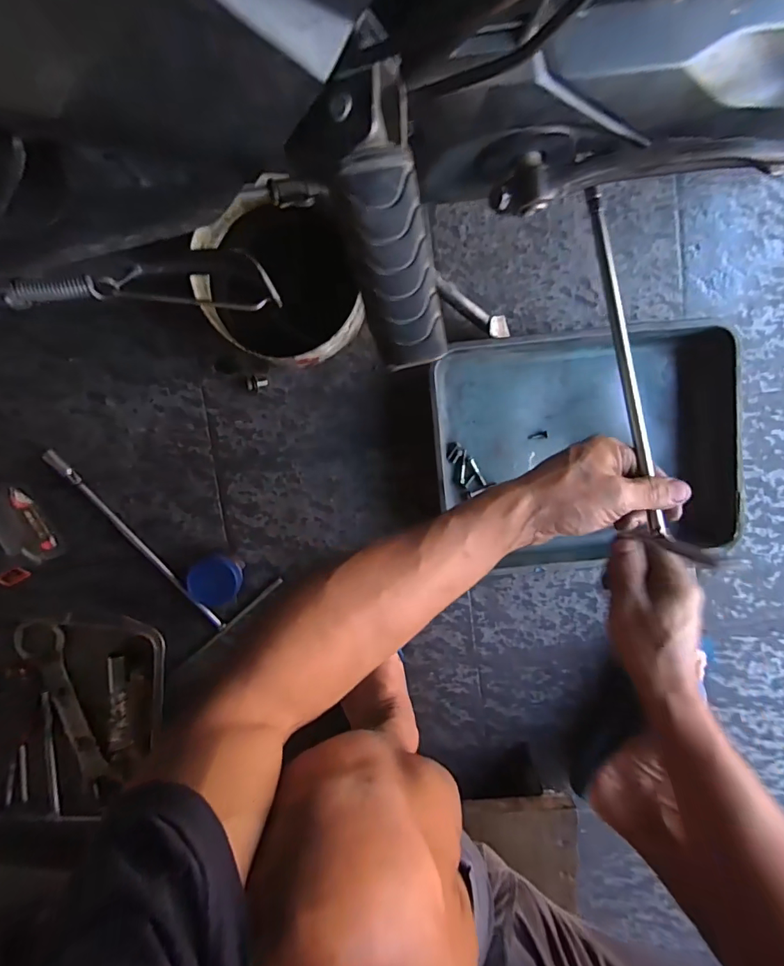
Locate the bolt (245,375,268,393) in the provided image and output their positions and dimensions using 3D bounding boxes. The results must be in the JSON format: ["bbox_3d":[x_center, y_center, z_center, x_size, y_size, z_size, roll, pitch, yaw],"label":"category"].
[{"bbox_3d":[-0.162,-0.119,0.568,0.025,0.015,0.020,1,96,-1],"label":"bolt"}]

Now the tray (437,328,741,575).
[{"bbox_3d":[0.230,-0.040,0.567,0.348,0.051,0.276,-9,96,0],"label":"tray"}]

